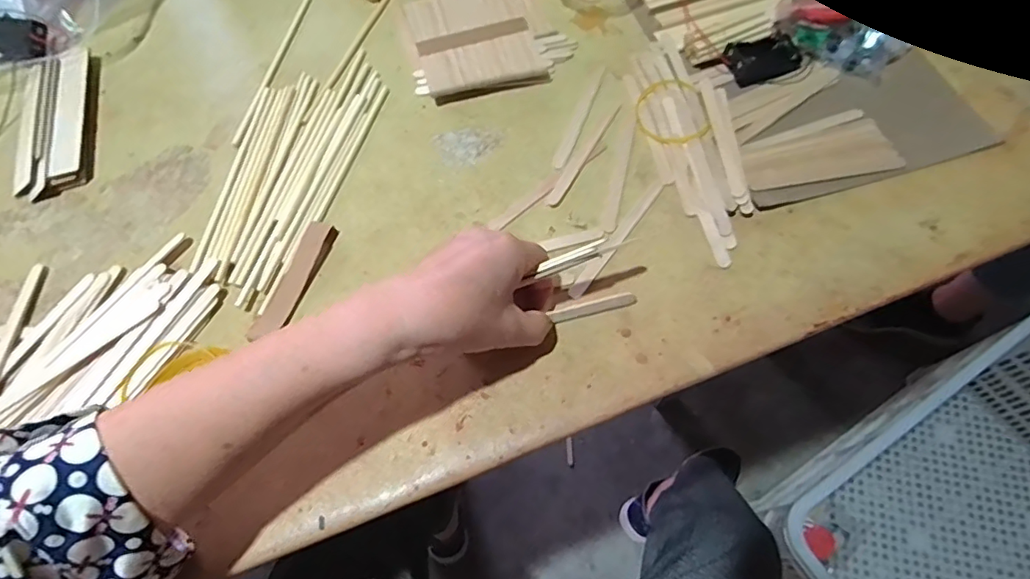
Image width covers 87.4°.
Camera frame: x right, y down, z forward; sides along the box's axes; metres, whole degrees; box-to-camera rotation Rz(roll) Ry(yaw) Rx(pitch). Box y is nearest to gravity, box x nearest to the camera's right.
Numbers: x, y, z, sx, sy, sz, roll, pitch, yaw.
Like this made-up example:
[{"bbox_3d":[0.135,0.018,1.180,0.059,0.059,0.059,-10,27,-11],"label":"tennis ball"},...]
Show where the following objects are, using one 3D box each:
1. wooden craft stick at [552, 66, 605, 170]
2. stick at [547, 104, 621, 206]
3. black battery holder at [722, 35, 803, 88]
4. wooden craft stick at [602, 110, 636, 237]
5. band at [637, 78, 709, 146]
[{"bbox_3d":[0.055,-0.149,0.457,0.011,0.004,0.117,19,67,11],"label":"wooden craft stick"},{"bbox_3d":[0.057,-0.112,0.438,0.010,0.004,0.114,28,69,15],"label":"stick"},{"bbox_3d":[0.212,-0.197,0.457,0.063,0.018,0.032,-16,65,-5],"label":"black battery holder"},{"bbox_3d":[0.085,-0.095,0.428,0.011,0.004,0.117,13,66,9],"label":"wooden craft stick"},{"bbox_3d":[0.133,-0.147,0.449,0.062,0.005,0.070,-28,62,-5],"label":"band"}]

